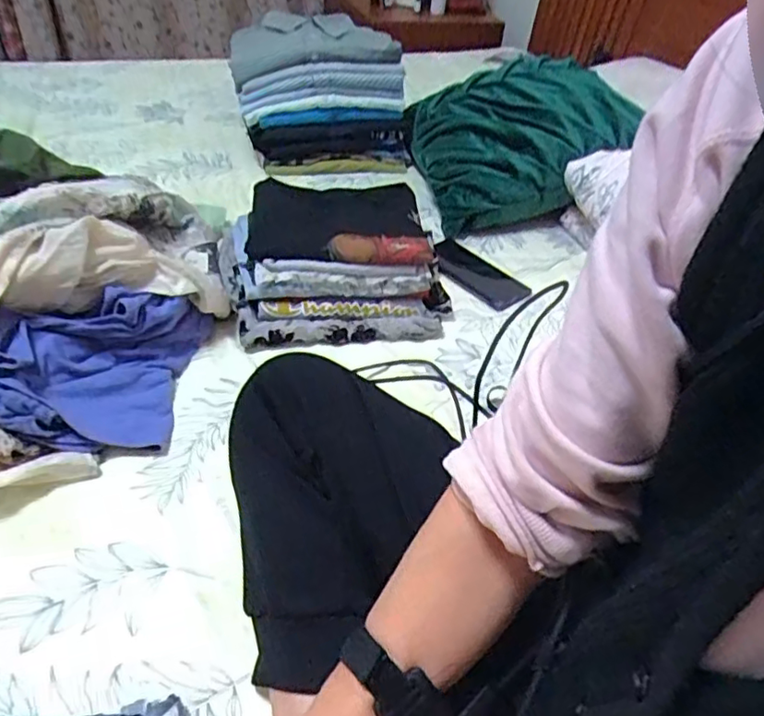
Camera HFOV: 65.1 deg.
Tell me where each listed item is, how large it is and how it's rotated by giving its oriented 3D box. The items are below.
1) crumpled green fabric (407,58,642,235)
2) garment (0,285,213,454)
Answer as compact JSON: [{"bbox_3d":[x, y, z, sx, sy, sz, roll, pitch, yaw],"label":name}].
[{"bbox_3d":[0.239,-0.388,1.044,0.336,0.162,0.350,-3,44,-9],"label":"crumpled green fabric"},{"bbox_3d":[-0.289,0.002,0.615,0.167,0.094,0.204,3,41,-3],"label":"garment"}]

